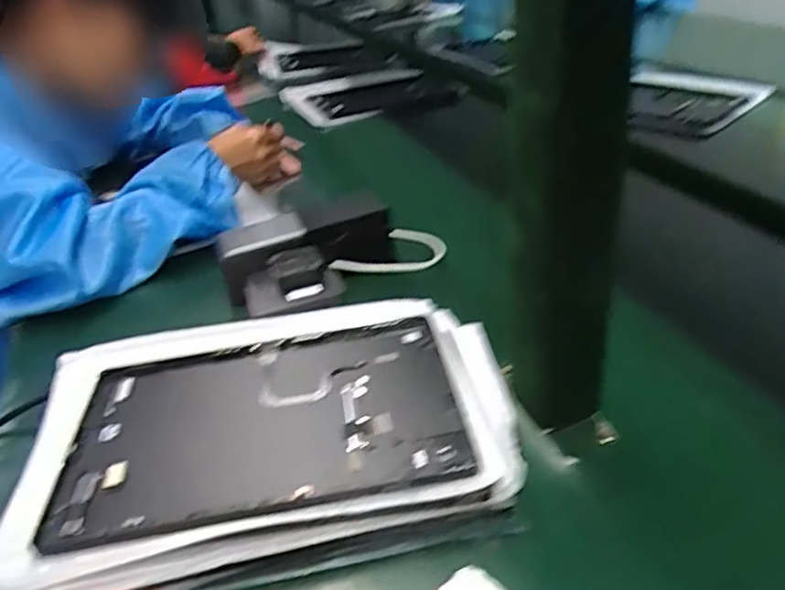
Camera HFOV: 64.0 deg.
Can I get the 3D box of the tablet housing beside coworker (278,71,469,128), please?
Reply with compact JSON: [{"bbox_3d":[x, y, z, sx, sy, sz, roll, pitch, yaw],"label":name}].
[{"bbox_3d":[-0.043,-0.362,1.139,0.286,0.029,0.212,-17,34,-17],"label":"tablet housing beside coworker"}]

